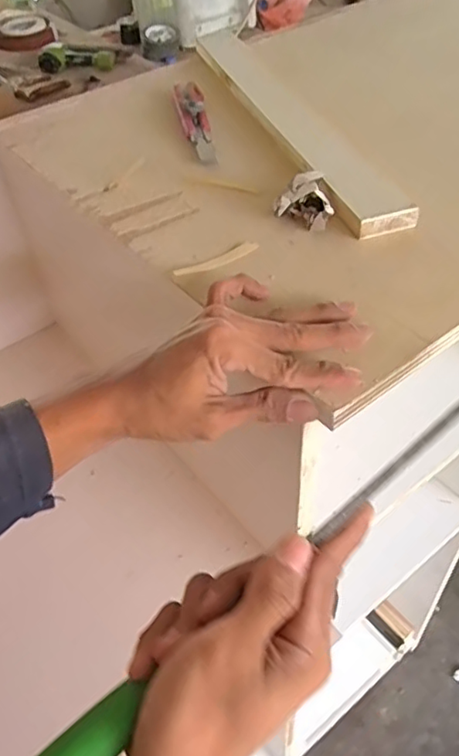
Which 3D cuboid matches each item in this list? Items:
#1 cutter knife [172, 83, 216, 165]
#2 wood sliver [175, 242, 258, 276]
[{"bbox_3d":[-0.036,-0.262,0.606,0.029,0.010,0.164,-9,47,-4],"label":"cutter knife"},{"bbox_3d":[-0.008,-0.091,0.461,0.074,0.007,0.011,-30,54,-20],"label":"wood sliver"}]

